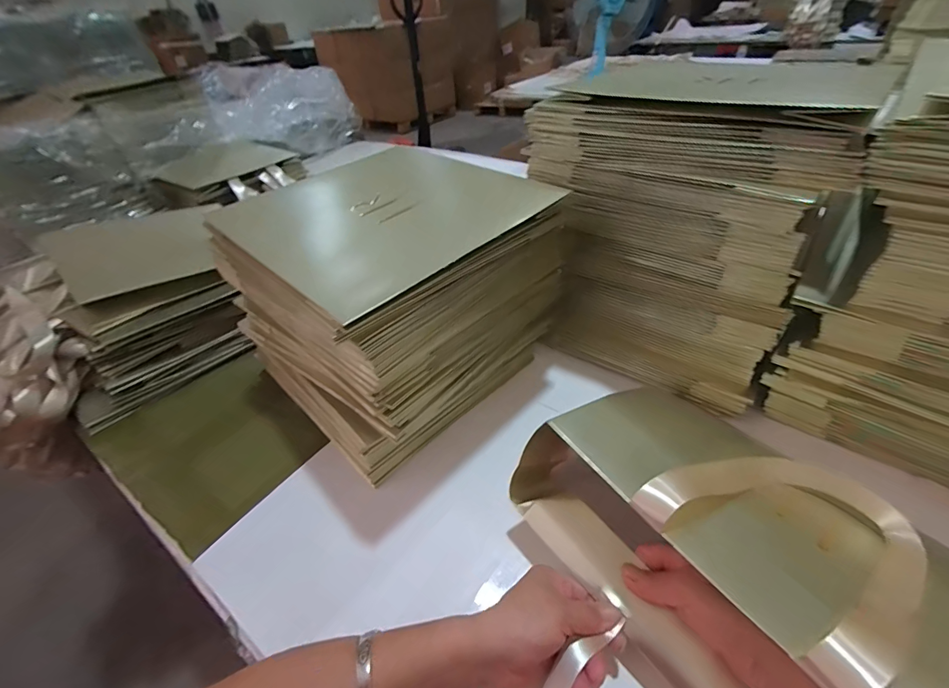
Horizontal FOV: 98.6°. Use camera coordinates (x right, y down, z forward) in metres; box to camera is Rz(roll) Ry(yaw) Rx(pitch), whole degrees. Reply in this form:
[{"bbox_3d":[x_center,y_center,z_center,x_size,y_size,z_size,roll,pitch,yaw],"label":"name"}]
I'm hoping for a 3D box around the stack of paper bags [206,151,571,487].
[{"bbox_3d":[-0.106,-0.062,0.538,0.329,0.234,0.308,30,53,35],"label":"stack of paper bags"}]

